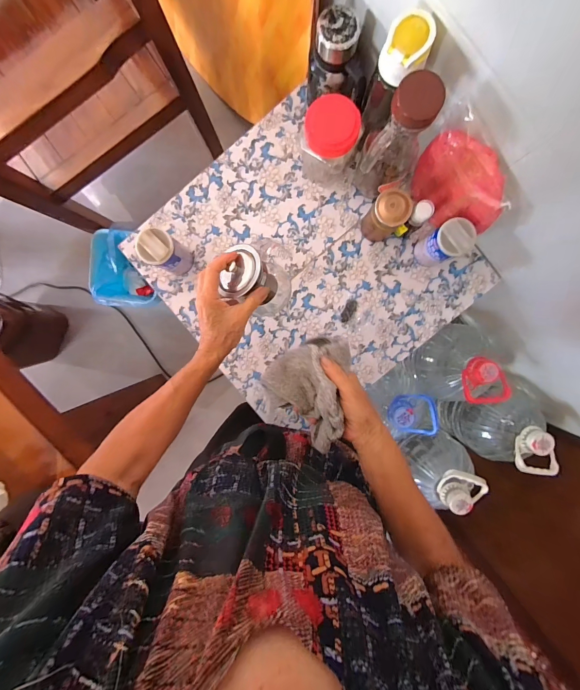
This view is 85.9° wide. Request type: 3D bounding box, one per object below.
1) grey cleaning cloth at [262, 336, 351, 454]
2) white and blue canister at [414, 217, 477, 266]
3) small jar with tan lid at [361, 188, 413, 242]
[{"bbox_3d":[0.043,0.054,0.406,0.115,0.055,0.126,-39,94,3],"label":"grey cleaning cloth"},{"bbox_3d":[0.288,-0.191,0.595,0.057,0.128,0.062,0,95,0],"label":"white and blue canister"},{"bbox_3d":[0.179,-0.242,0.593,0.060,0.116,0.062,0,95,0],"label":"small jar with tan lid"}]

